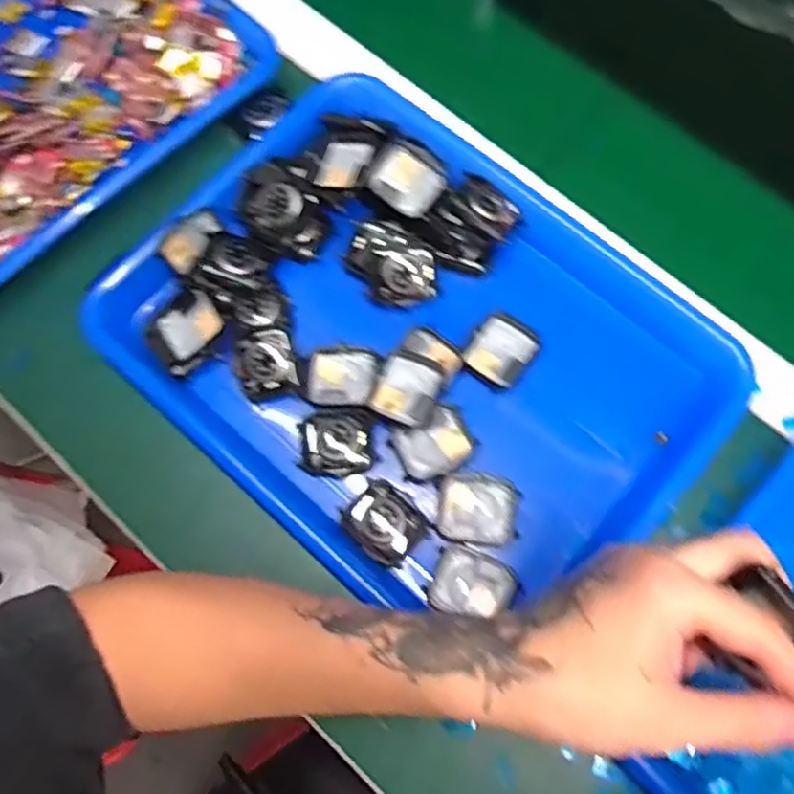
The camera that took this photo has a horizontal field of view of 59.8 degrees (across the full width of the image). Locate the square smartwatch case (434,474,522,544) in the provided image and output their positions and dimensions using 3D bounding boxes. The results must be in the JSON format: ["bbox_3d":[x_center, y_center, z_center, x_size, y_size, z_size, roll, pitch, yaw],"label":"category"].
[{"bbox_3d":[0.046,0.063,0.389,0.044,0.012,0.037,9,74,4],"label":"square smartwatch case"}]

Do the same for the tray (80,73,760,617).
[{"bbox_3d":[0.012,-0.029,0.415,0.332,0.039,0.258,39,78,11],"label":"tray"}]

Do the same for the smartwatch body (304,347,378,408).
[{"bbox_3d":[-0.033,-0.012,0.417,0.042,0.014,0.036,3,74,2],"label":"smartwatch body"}]

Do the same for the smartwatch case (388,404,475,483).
[{"bbox_3d":[0.022,0.029,0.404,0.044,0.009,0.035,-32,76,-8],"label":"smartwatch case"}]

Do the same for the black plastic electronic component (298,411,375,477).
[{"bbox_3d":[-0.036,0.026,0.402,0.043,0.014,0.037,-1,74,1],"label":"black plastic electronic component"}]

